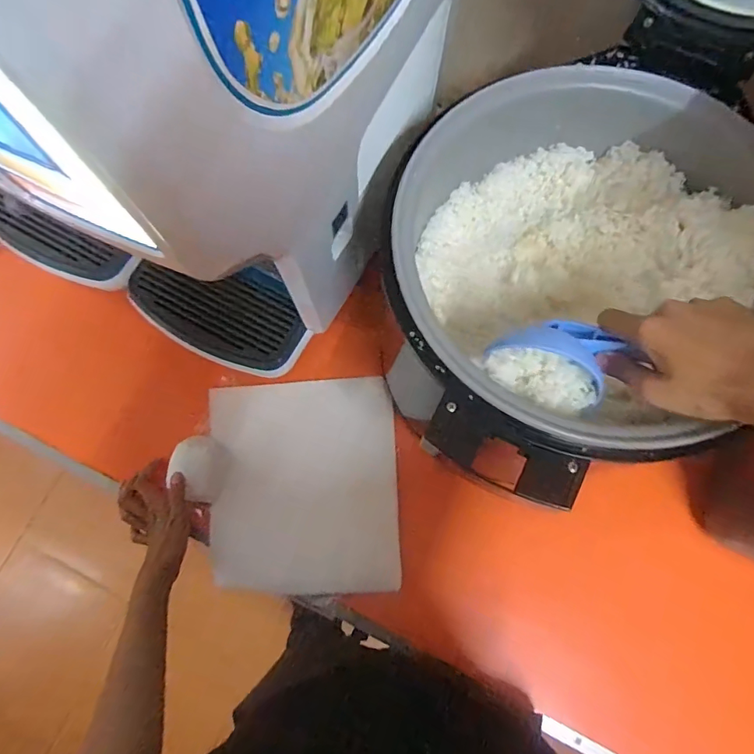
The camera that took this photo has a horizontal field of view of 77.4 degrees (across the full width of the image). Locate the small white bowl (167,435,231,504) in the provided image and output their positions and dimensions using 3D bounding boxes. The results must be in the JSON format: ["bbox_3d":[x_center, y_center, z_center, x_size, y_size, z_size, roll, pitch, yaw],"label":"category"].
[{"bbox_3d":[-0.240,0.121,0.631,0.068,0.052,0.079,17,76,6],"label":"small white bowl"}]

